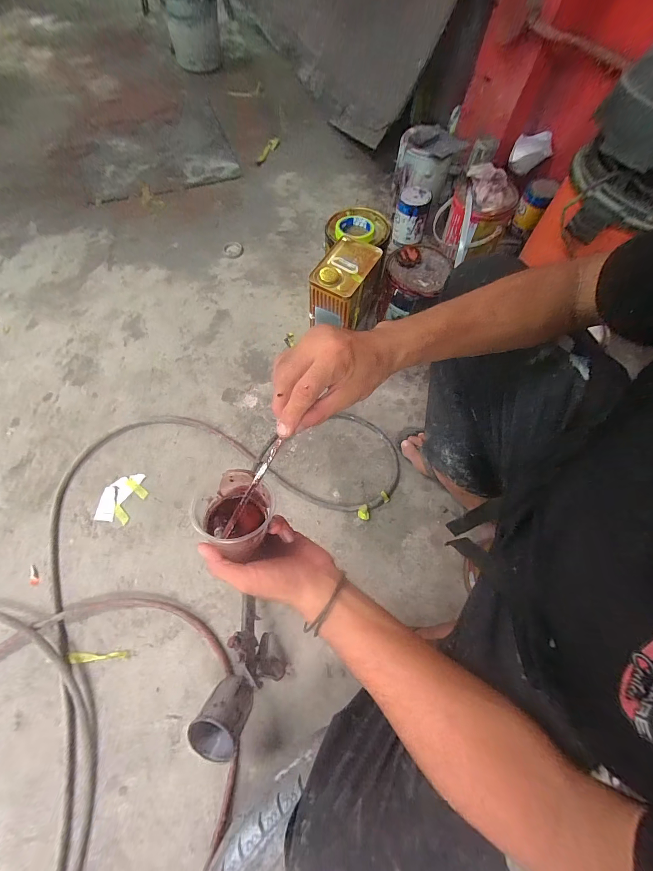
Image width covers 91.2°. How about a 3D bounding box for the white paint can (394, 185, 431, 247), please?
[{"bbox_3d":[0.267,-0.692,1.010,0.094,0.120,0.100,0,68,0],"label":"white paint can"}]

